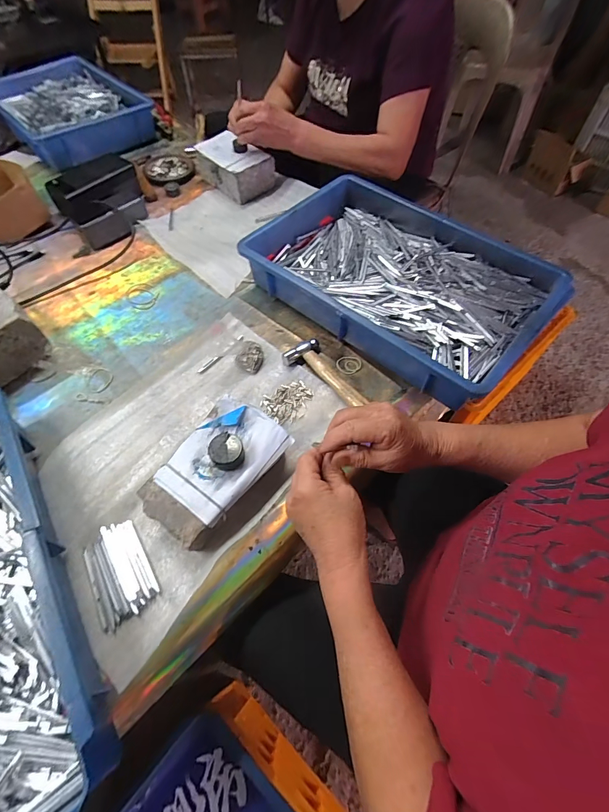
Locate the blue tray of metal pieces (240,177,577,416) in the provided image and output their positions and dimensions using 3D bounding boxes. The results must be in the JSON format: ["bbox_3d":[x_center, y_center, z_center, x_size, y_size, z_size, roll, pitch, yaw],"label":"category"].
[{"bbox_3d":[0.139,-0.200,0.563,0.418,0.074,0.272,37,65,21],"label":"blue tray of metal pieces"}]

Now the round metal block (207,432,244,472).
[{"bbox_3d":[-0.089,0.053,0.416,0.037,0.021,0.039,0,58,0],"label":"round metal block"}]

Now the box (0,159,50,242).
[{"bbox_3d":[-0.583,-0.391,0.700,0.145,0.075,0.135,31,63,18],"label":"box"}]

